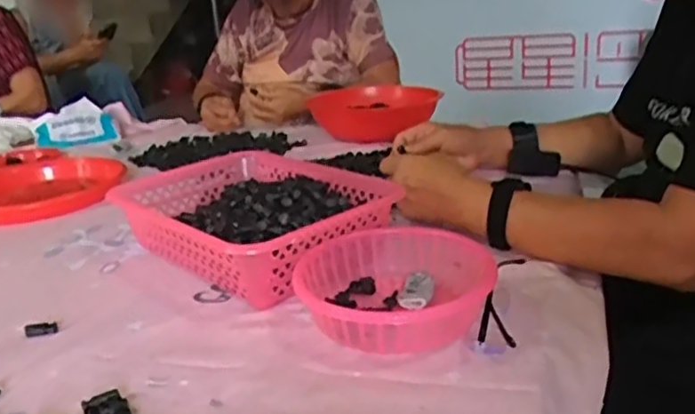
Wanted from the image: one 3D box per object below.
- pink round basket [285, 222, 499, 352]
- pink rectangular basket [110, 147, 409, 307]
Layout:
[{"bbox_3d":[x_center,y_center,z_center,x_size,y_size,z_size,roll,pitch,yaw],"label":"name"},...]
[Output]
[{"bbox_3d":[0.036,0.071,0.595,0.159,0.057,0.156,-3,20,1],"label":"pink round basket"},{"bbox_3d":[-0.107,0.014,0.748,0.203,0.084,0.297,-21,26,-41],"label":"pink rectangular basket"}]

